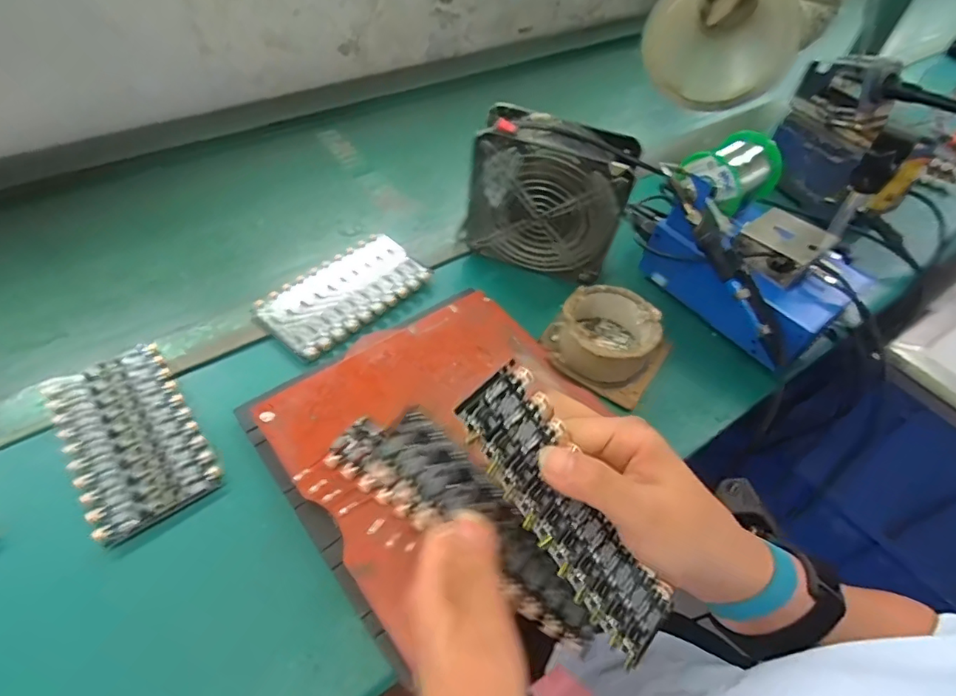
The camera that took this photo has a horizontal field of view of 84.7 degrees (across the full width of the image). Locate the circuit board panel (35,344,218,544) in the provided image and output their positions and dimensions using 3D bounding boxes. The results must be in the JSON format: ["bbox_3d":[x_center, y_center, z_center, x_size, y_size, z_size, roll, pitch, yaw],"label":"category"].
[{"bbox_3d":[-0.277,0.068,0.418,0.088,0.014,0.159,-29,58,-24],"label":"circuit board panel"}]

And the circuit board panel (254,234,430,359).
[{"bbox_3d":[-0.134,-0.056,0.529,0.093,0.014,0.164,38,58,25],"label":"circuit board panel"}]

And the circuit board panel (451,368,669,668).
[{"bbox_3d":[0.047,0.084,0.261,0.044,0.006,0.160,-38,101,-29],"label":"circuit board panel"}]

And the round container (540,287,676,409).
[{"bbox_3d":[0.122,-0.009,0.502,0.109,0.052,0.094,29,55,19],"label":"round container"}]

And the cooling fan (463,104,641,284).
[{"bbox_3d":[0.066,-0.150,0.528,0.152,0.151,0.063,19,52,12],"label":"cooling fan"}]

